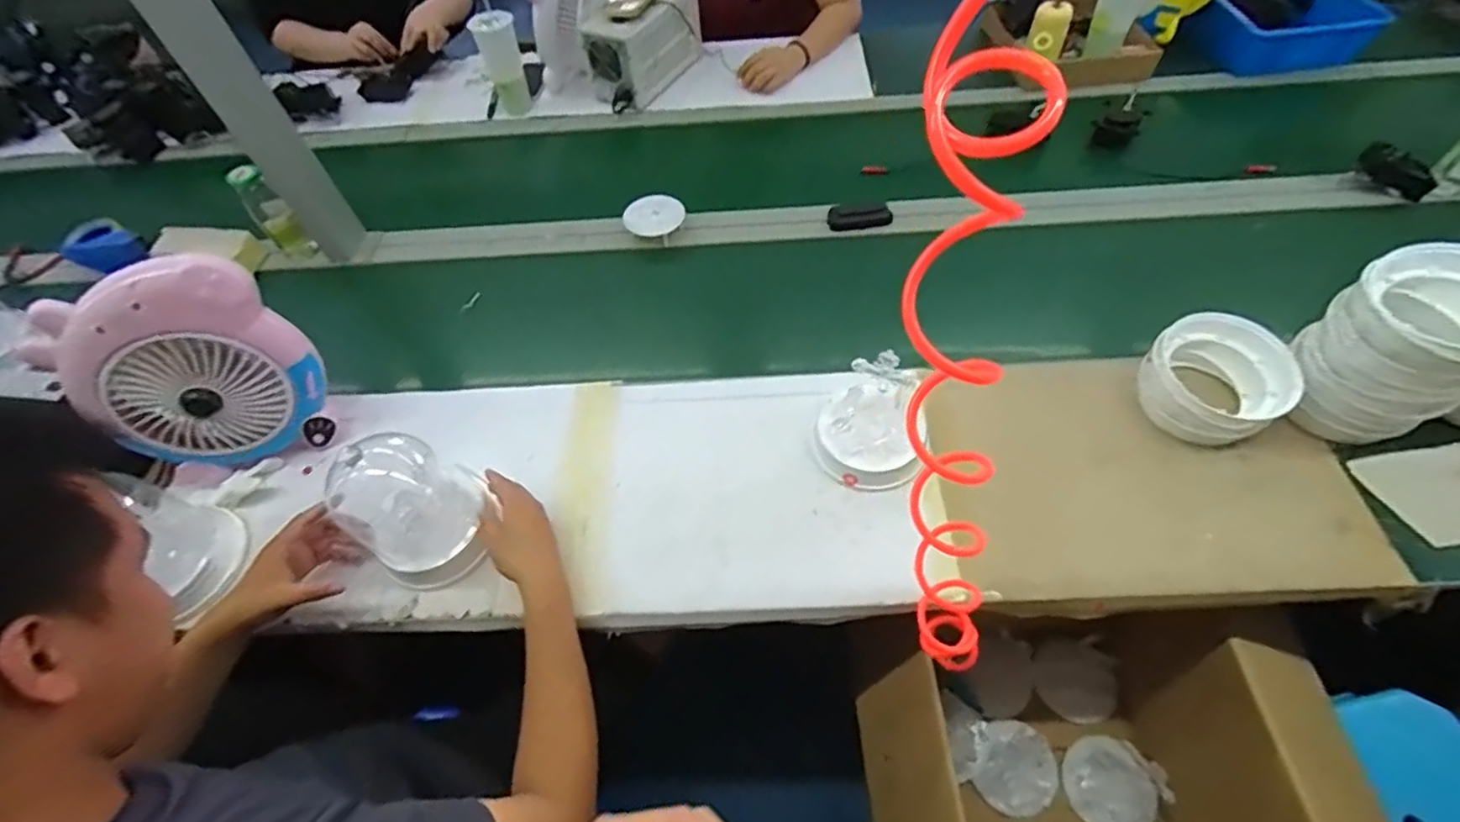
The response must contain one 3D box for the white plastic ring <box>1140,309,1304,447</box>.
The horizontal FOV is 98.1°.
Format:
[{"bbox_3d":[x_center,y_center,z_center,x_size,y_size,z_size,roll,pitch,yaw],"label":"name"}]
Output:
[{"bbox_3d":[0.619,-0.043,0.805,0.171,0.091,0.157,-32,60,-18],"label":"white plastic ring"}]

